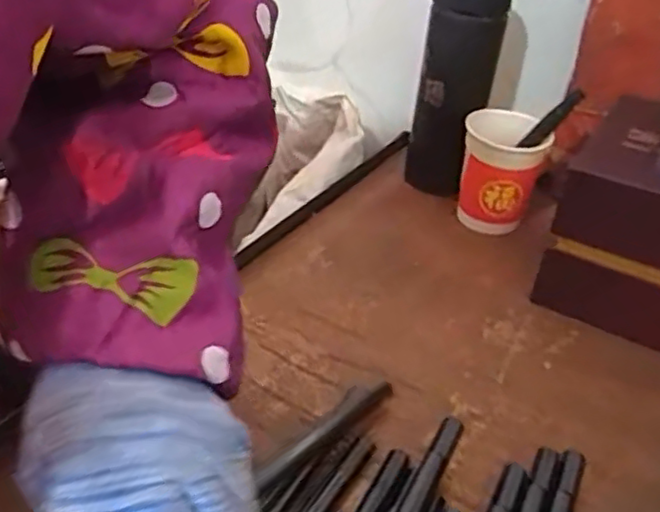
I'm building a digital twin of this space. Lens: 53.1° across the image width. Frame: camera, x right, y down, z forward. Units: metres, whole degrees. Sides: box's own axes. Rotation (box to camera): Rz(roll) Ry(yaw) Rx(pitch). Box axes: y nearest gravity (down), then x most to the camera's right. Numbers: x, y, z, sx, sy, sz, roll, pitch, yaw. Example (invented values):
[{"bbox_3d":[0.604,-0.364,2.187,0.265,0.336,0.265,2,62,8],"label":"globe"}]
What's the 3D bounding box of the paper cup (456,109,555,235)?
[{"bbox_3d":[0.139,-0.063,0.552,0.063,0.101,0.065,13,27,12],"label":"paper cup"}]

